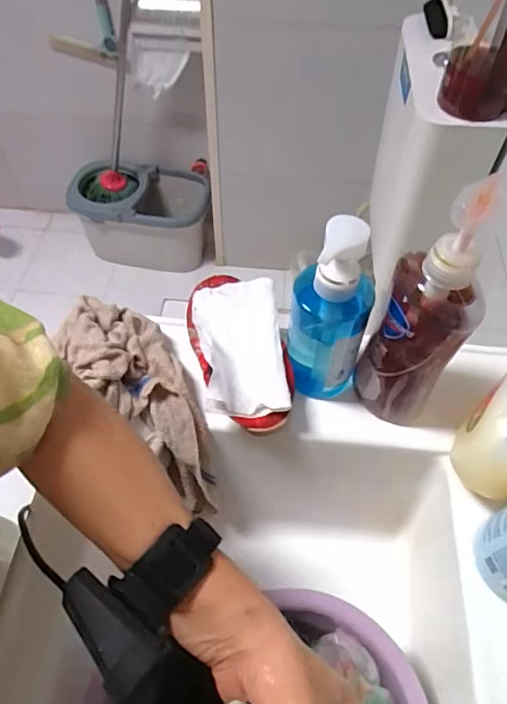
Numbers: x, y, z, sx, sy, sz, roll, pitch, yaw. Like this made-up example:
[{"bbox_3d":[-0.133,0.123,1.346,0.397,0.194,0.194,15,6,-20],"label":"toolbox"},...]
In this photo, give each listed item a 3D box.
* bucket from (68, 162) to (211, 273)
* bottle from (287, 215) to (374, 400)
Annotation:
[{"bbox_3d":[-0.359,-0.435,1.620,0.422,0.280,0.295,4,55,1],"label":"bucket"},{"bbox_3d":[0.066,-0.028,0.430,0.050,0.197,0.054,-18,58,-13],"label":"bottle"}]

